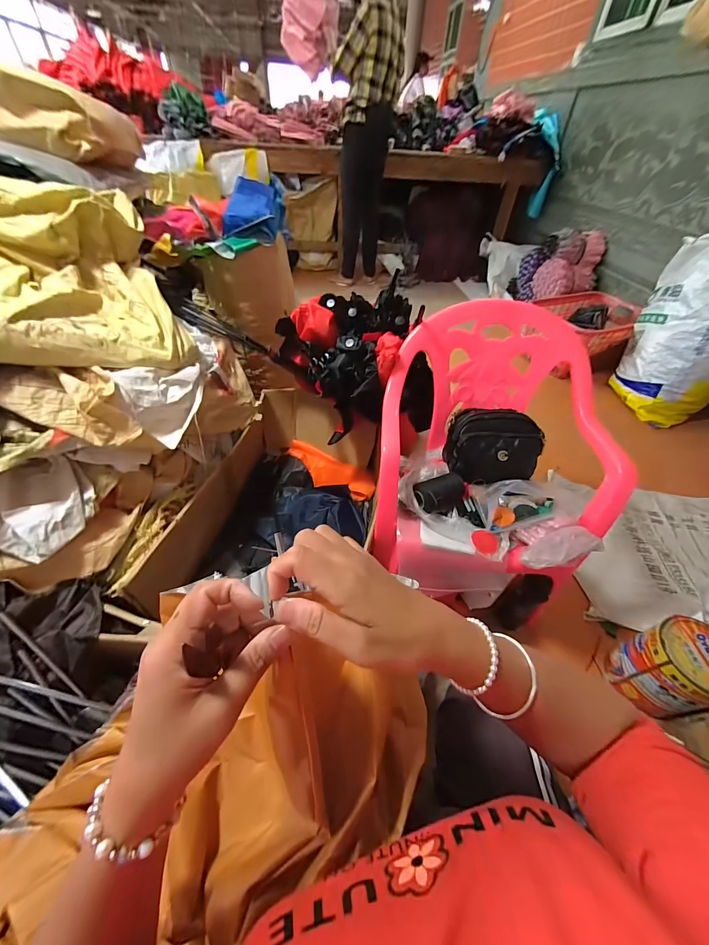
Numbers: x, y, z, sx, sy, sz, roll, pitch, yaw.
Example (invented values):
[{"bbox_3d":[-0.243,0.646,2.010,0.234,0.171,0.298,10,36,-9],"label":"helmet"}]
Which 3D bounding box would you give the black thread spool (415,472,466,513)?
[{"bbox_3d":[0.188,0.047,0.737,0.117,0.067,0.061,-19,50,-20],"label":"black thread spool"}]

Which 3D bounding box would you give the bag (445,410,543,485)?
[{"bbox_3d":[0.319,-0.051,0.773,0.208,0.180,0.090,7,11,7],"label":"bag"}]

